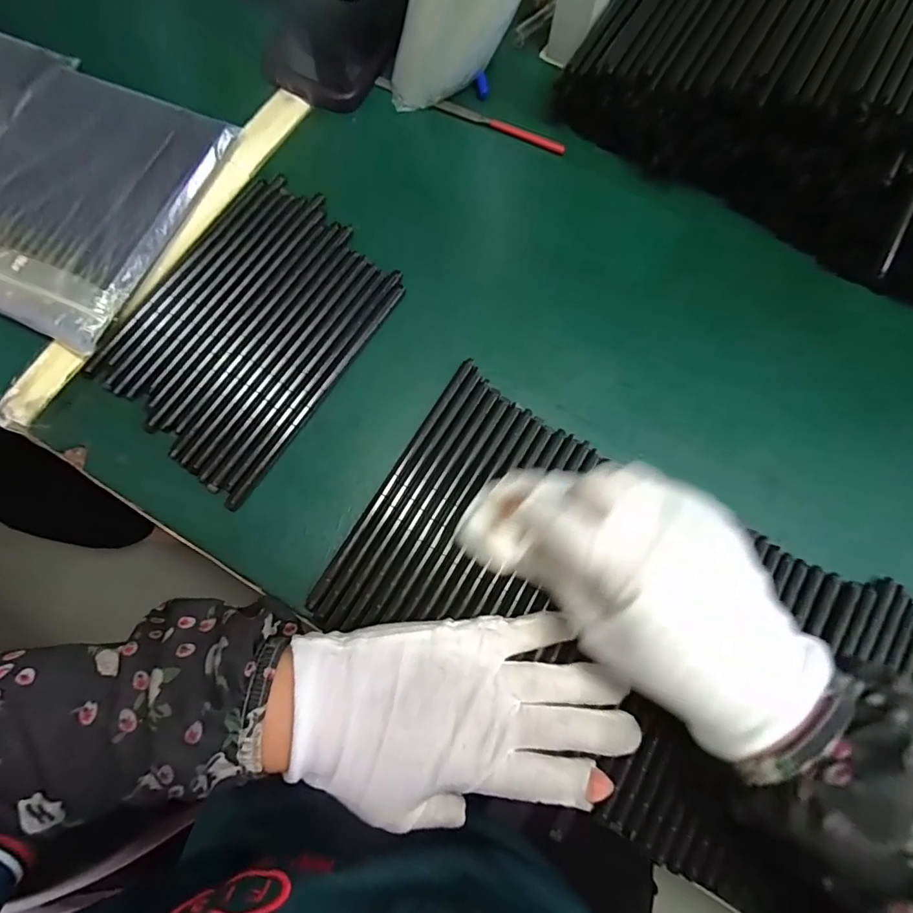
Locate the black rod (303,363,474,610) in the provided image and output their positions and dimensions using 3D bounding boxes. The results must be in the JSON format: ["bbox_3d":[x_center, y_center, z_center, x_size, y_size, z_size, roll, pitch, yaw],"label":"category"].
[{"bbox_3d":[-0.036,0.011,0.294,0.008,0.004,0.170,30,77,7],"label":"black rod"}]

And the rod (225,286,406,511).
[{"bbox_3d":[-0.084,-0.041,0.312,0.009,0.009,0.172,32,77,7],"label":"rod"}]

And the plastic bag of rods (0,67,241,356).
[{"bbox_3d":[-0.261,-0.175,0.333,0.152,0.017,0.180,22,76,5],"label":"plastic bag of rods"}]

